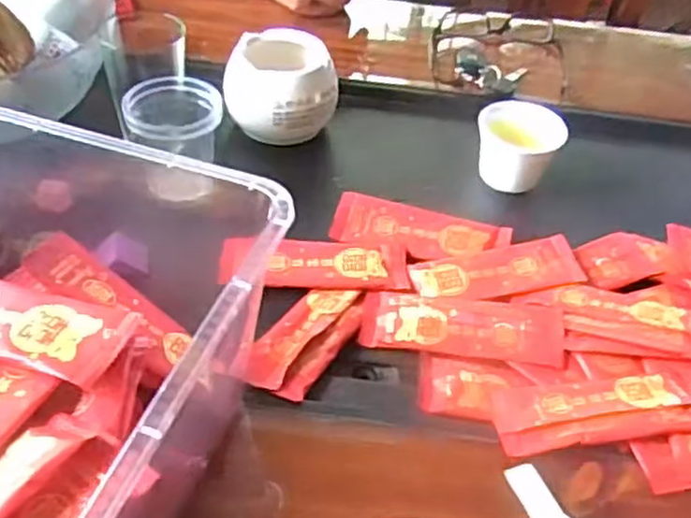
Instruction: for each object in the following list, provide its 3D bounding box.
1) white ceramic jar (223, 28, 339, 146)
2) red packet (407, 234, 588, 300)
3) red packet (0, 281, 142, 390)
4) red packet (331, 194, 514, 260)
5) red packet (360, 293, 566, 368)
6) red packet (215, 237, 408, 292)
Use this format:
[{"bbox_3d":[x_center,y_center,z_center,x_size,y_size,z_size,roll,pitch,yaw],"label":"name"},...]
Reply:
[{"bbox_3d":[-0.059,-0.150,0.655,0.091,0.079,0.082,-18,48,-25],"label":"white ceramic jar"},{"bbox_3d":[0.113,0.008,0.536,0.124,0.014,0.048,-6,44,-14],"label":"red packet"},{"bbox_3d":[-0.173,0.029,0.366,0.133,0.014,0.048,17,43,11],"label":"red packet"},{"bbox_3d":[0.059,-0.022,0.569,0.136,0.006,0.052,13,43,6],"label":"red packet"},{"bbox_3d":[0.081,0.046,0.502,0.136,0.010,0.048,6,54,6],"label":"red packet"},{"bbox_3d":[-0.022,0.000,0.537,0.135,0.004,0.052,2,43,-5],"label":"red packet"}]

